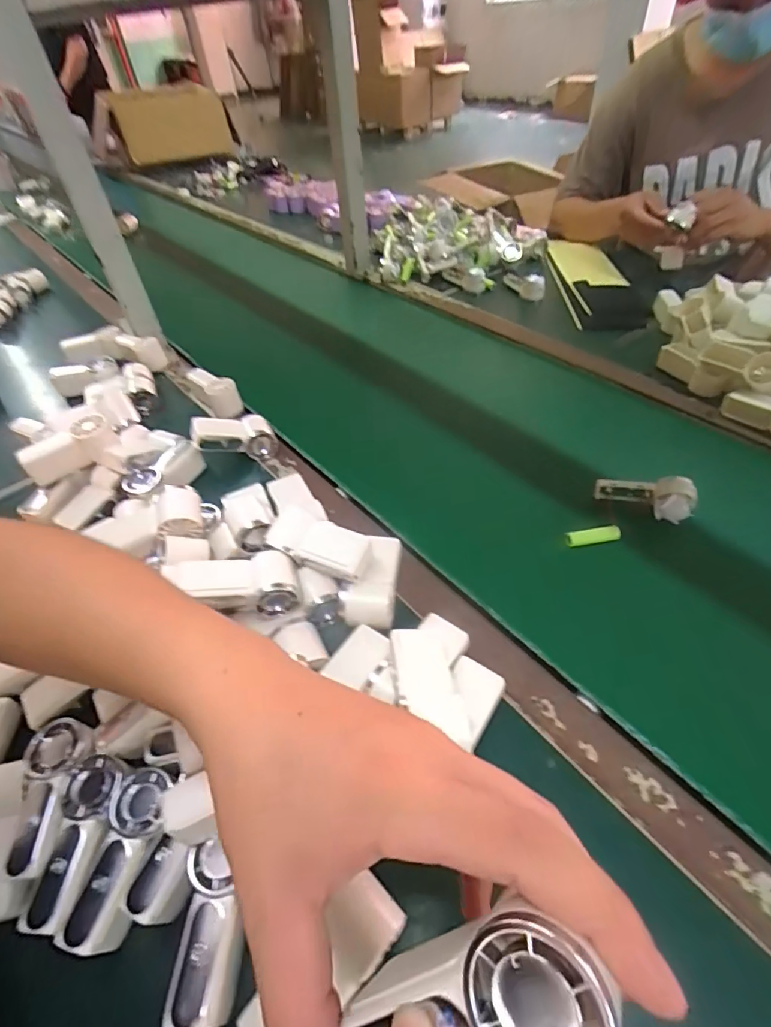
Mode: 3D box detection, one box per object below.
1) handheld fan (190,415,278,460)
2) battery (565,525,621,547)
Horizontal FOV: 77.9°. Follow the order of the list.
[{"bbox_3d":[-0.182,-0.096,0.578,0.097,0.029,0.044,5,45,-21],"label":"handheld fan"},{"bbox_3d":[0.208,0.023,0.480,0.053,0.014,0.011,-7,48,-1],"label":"battery"}]

